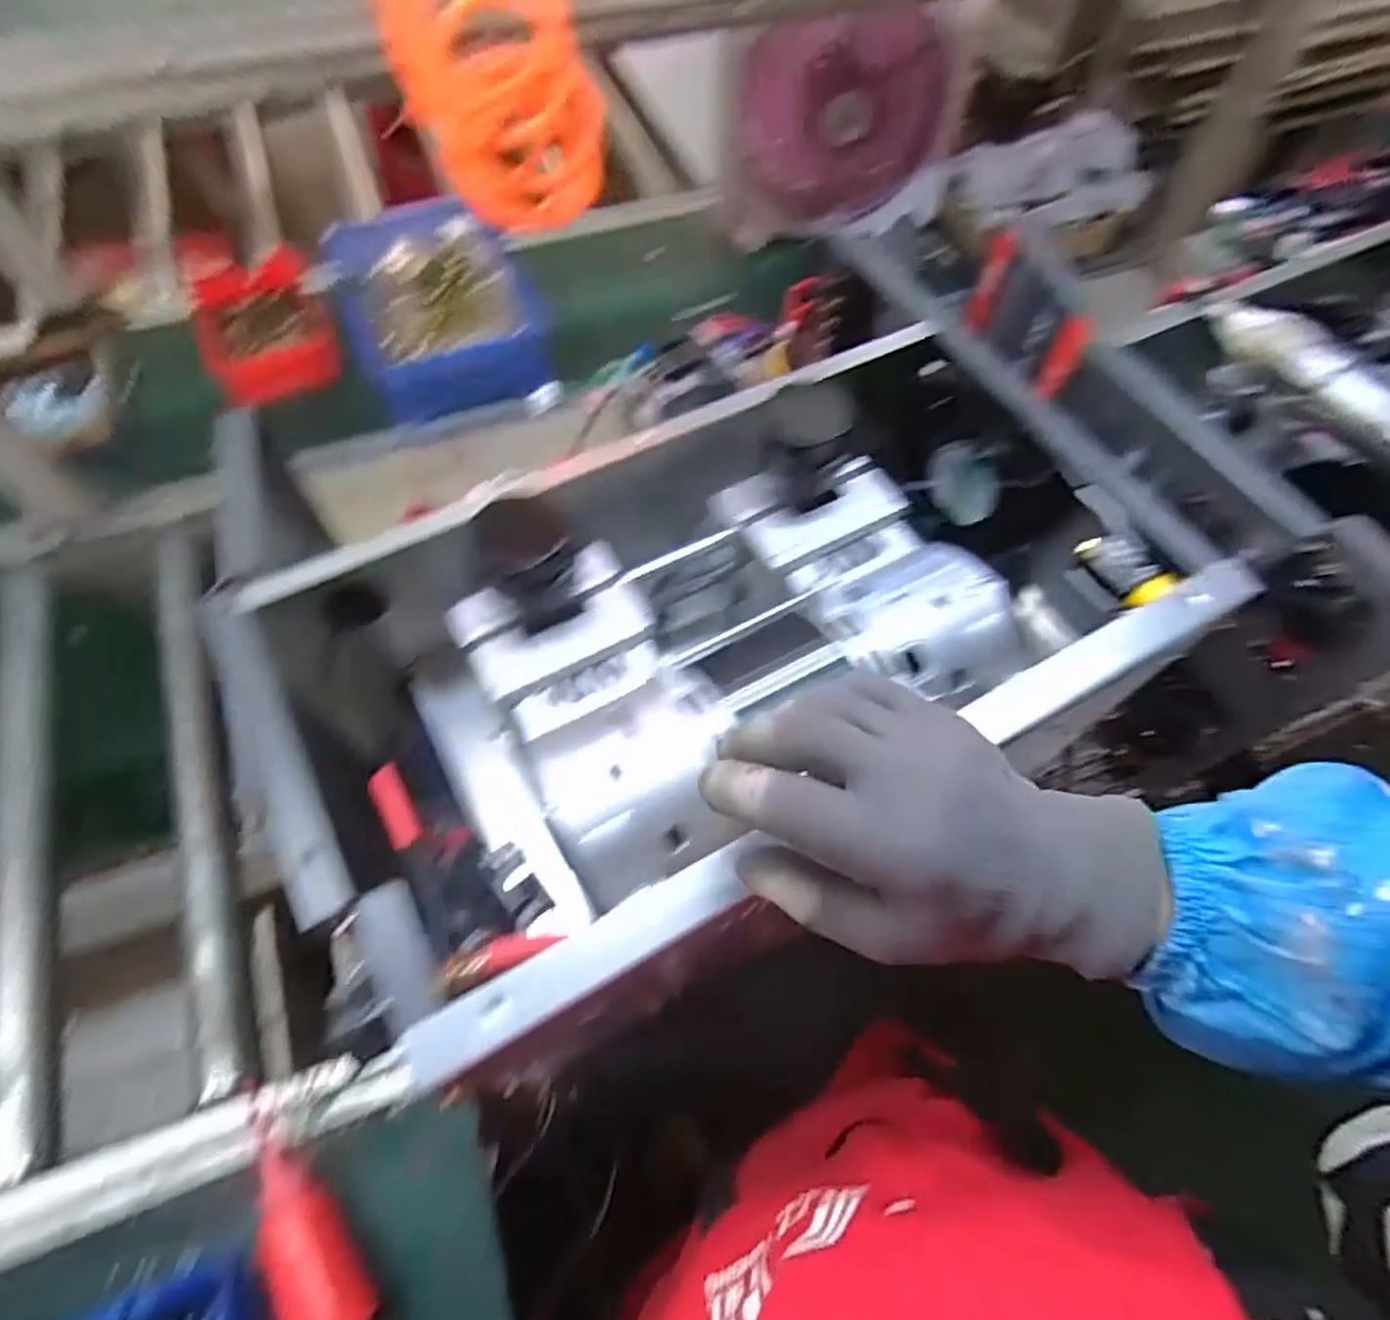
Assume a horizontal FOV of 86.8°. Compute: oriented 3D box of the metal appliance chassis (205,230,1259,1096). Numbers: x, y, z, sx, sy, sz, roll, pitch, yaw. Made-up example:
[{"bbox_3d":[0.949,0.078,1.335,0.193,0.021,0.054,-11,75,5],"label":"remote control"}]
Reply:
[{"bbox_3d":[0.000,-0.064,0.478,0.520,0.121,0.417,-24,66,-15],"label":"metal appliance chassis"}]

